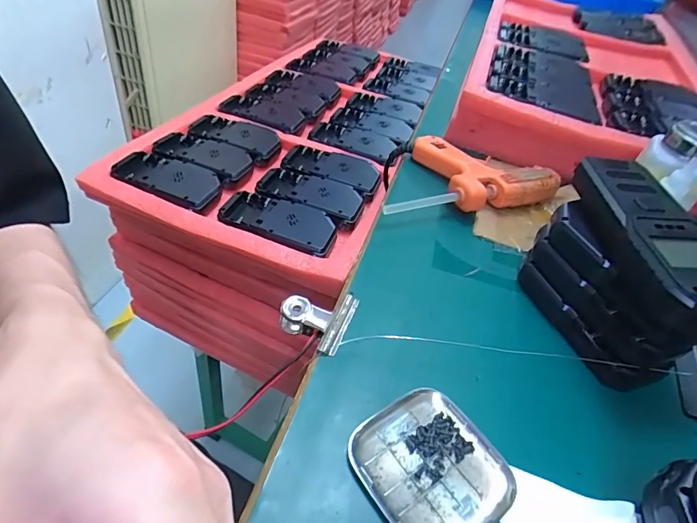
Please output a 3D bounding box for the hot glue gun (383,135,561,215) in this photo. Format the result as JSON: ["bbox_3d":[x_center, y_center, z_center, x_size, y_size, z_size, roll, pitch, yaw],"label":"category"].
[{"bbox_3d":[0.099,-0.081,0.420,0.170,0.033,0.100,-6,45,-17],"label":"hot glue gun"}]

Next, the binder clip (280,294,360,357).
[{"bbox_3d":[-0.023,0.040,0.293,0.046,0.024,0.048,19,43,9],"label":"binder clip"}]

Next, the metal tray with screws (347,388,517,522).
[{"bbox_3d":[0.043,0.106,0.228,0.071,0.015,0.072,-24,53,-32],"label":"metal tray with screws"}]

